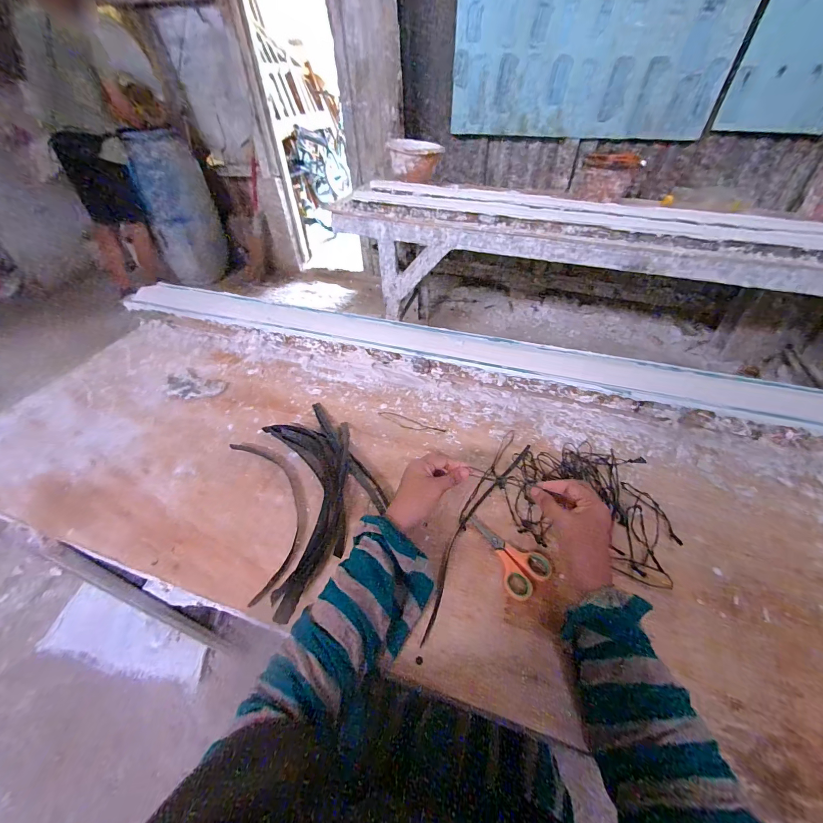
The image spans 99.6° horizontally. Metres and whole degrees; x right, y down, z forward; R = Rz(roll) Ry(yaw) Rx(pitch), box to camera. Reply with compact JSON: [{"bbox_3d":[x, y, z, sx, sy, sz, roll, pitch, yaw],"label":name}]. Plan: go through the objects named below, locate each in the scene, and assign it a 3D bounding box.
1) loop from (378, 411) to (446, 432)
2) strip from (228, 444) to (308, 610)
[{"bbox_3d":[-0.002,0.021,0.612,0.125,0.004,0.023,19,51,17],"label":"loop"},{"bbox_3d":[-0.201,0.131,0.506,0.088,0.011,0.254,-18,50,-14],"label":"strip"}]

